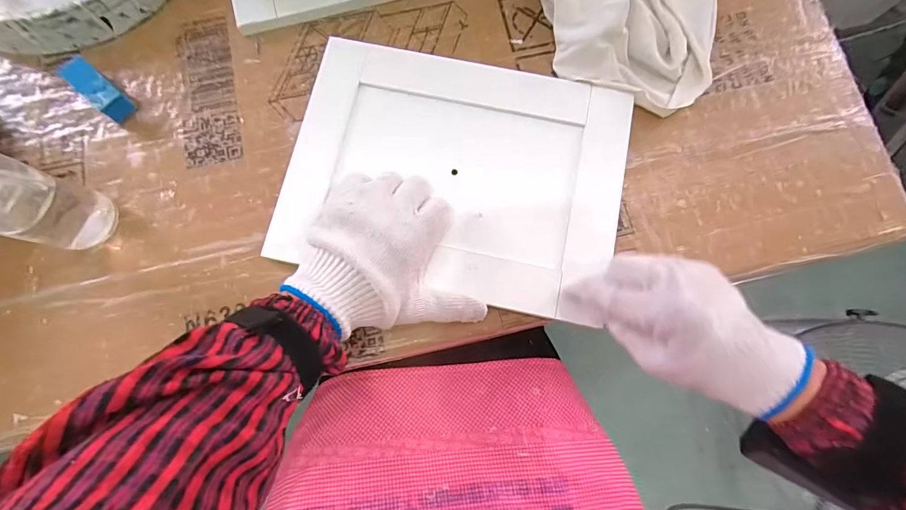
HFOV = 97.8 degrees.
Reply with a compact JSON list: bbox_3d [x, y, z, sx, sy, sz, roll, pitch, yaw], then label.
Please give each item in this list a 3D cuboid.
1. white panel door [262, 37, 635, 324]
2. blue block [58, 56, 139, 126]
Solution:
[{"bbox_3d":[0.003,-0.074,0.346,0.281,0.017,0.210,13,81,1],"label":"white panel door"},{"bbox_3d":[-0.319,-0.150,0.354,0.069,0.027,0.024,40,83,5],"label":"blue block"}]

